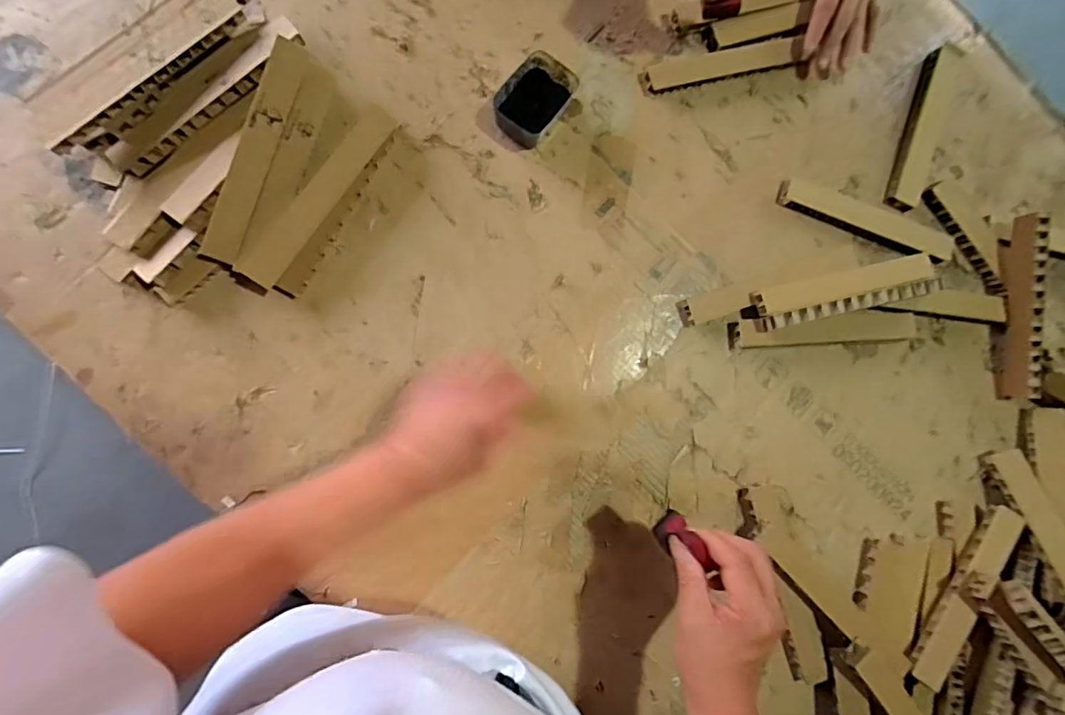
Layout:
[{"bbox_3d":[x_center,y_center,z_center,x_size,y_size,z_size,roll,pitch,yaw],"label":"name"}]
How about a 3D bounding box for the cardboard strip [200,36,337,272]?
[{"bbox_3d":[-0.237,-0.175,0.481,0.057,0.011,0.202,21,95,-34],"label":"cardboard strip"}]

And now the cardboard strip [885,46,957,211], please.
[{"bbox_3d":[0.432,-0.259,0.588,0.030,0.016,0.194,18,84,-4],"label":"cardboard strip"}]

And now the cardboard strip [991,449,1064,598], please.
[{"bbox_3d":[0.529,0.192,0.532,0.034,0.012,0.196,-25,69,19],"label":"cardboard strip"}]

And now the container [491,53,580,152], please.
[{"bbox_3d":[0.001,-0.263,0.540,0.058,0.035,0.082,38,83,-2],"label":"container"}]

